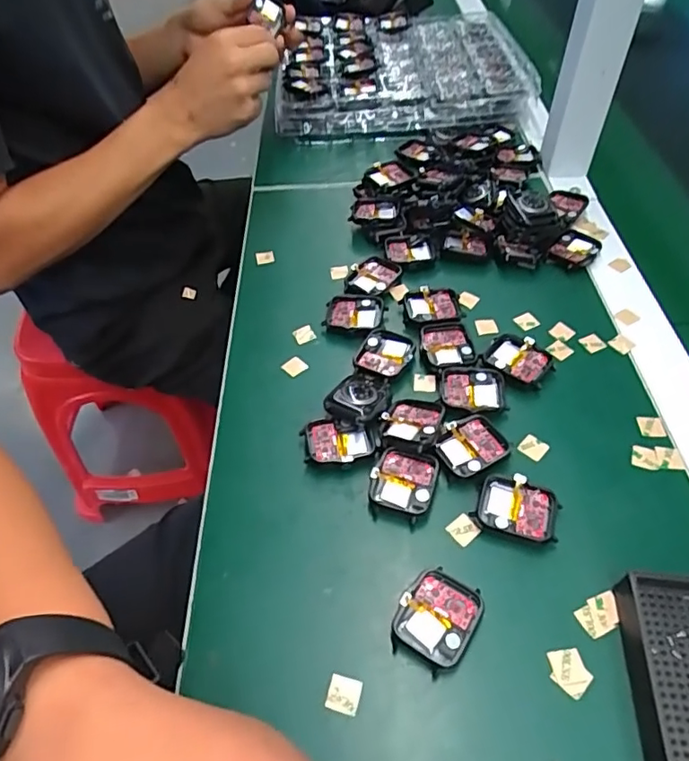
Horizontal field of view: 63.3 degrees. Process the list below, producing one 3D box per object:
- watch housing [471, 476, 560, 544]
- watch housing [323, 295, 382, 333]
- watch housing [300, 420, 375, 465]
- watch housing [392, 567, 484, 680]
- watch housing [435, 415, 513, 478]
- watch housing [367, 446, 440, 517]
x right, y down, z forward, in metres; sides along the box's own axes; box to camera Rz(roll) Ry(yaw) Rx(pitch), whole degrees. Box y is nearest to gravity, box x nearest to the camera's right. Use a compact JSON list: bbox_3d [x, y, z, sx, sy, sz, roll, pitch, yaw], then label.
[{"bbox_3d":[0.101,0.076,0.329,0.046,0.012,0.035,13,52,14],"label":"watch housing"},{"bbox_3d":[0.008,-0.053,0.444,0.045,0.007,0.039,4,51,7],"label":"watch housing"},{"bbox_3d":[-0.005,0.041,0.364,0.046,0.009,0.033,0,50,3],"label":"watch housing"},{"bbox_3d":[0.048,0.125,0.291,0.037,0.012,0.045,26,57,23],"label":"watch housing"},{"bbox_3d":[0.081,0.042,0.356,0.043,0.006,0.037,-27,54,-18],"label":"watch housing"},{"bbox_3d":[0.036,0.062,0.342,0.037,0.012,0.039,12,52,13],"label":"watch housing"}]

